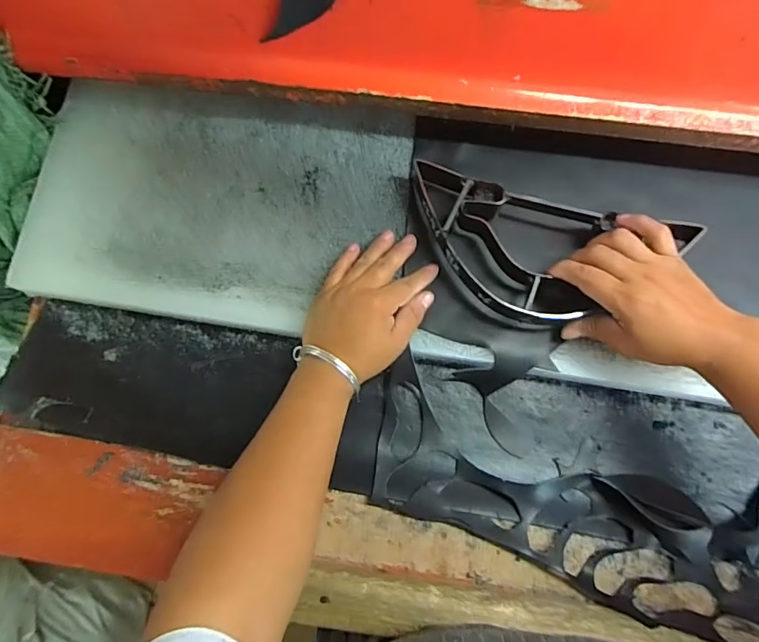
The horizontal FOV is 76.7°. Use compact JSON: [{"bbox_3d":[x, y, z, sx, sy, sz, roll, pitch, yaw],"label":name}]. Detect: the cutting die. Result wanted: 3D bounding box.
[{"bbox_3d":[0.143,-0.060,0.448,0.255,0.044,0.126,18,80,5],"label":"cutting die"}]

